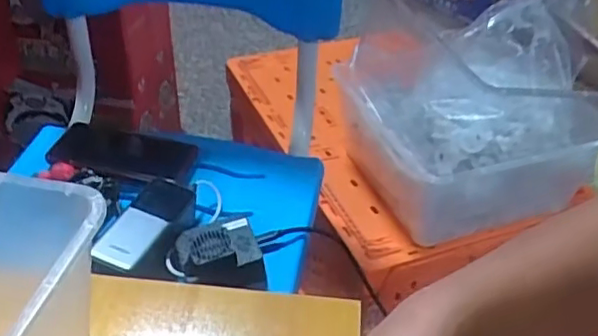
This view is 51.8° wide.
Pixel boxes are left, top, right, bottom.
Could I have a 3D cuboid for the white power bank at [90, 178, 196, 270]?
[{"bbox_3d":[-0.152,0.050,0.622,0.054,0.018,0.140,12,39,11],"label":"white power bank"}]

